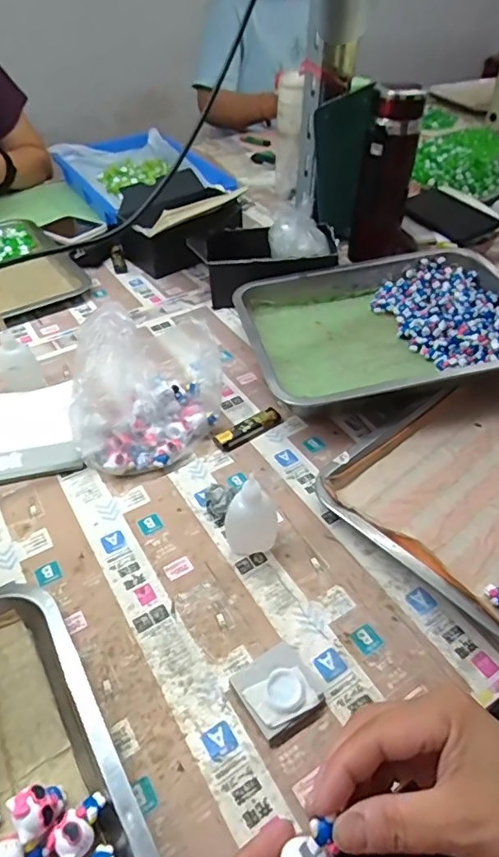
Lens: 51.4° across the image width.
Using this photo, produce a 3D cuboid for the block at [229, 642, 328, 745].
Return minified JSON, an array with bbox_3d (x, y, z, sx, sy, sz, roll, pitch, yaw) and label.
[{"bbox_3d":[0.022,0.187,0.372,0.052,0.014,0.053,-24,49,-25],"label":"block"}]

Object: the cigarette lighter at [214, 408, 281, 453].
[{"bbox_3d":[-0.001,0.000,0.571,0.081,0.015,0.021,-28,51,-29],"label":"cigarette lighter"}]

